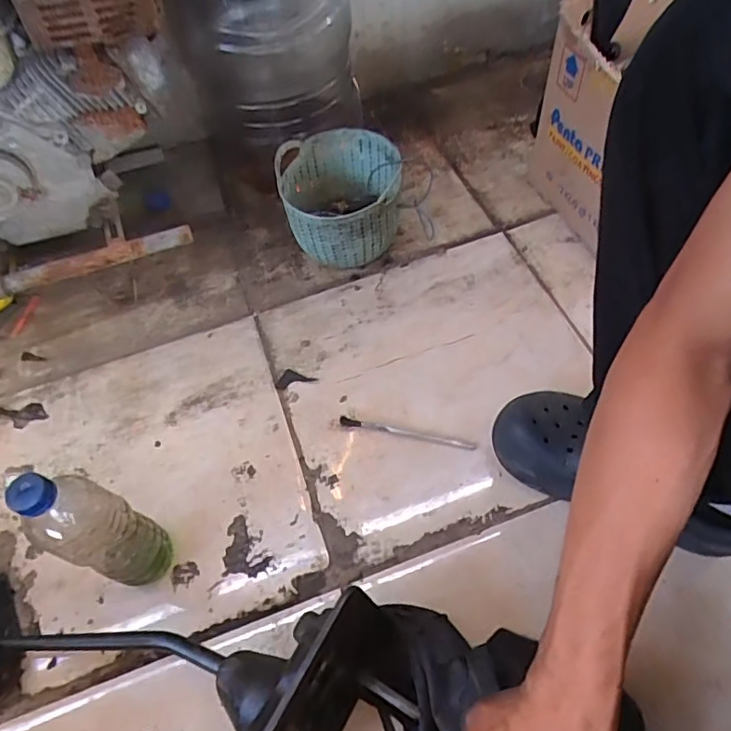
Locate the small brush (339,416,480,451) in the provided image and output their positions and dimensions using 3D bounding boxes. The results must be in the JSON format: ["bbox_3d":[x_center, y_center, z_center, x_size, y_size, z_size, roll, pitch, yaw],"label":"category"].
[{"bbox_3d":[0.050,0.083,0.667,0.167,0.006,0.014,9,58,12],"label":"small brush"}]

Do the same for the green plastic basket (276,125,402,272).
[{"bbox_3d":[-0.038,-0.239,0.815,0.169,0.139,0.194,1,57,7],"label":"green plastic basket"}]

